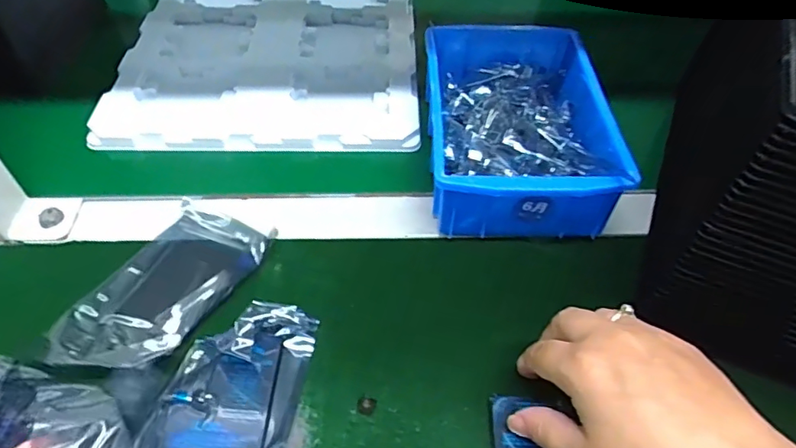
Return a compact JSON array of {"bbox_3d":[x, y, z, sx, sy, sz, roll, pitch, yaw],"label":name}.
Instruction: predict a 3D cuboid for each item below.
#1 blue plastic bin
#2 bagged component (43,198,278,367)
[{"bbox_3d":[0.088,-0.079,0.428,0.129,0.064,0.202,0,50,-1],"label":"blue plastic bin"},{"bbox_3d":[-0.152,0.041,0.356,0.077,0.012,0.137,21,53,16],"label":"bagged component"}]

